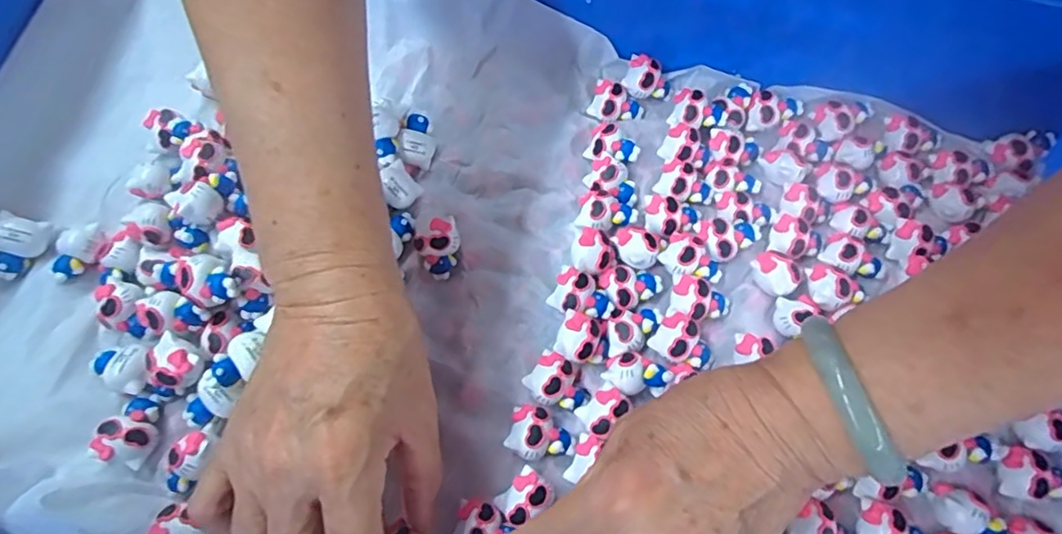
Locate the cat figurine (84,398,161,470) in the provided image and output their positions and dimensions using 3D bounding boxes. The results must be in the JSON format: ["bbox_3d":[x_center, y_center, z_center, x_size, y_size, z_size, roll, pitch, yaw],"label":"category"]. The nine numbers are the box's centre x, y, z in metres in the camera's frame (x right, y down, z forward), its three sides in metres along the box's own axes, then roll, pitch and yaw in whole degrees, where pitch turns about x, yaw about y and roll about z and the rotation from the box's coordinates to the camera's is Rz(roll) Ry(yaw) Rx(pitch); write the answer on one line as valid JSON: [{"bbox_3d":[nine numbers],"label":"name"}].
[{"bbox_3d":[-0.198,0.080,0.297,0.024,0.016,0.033,17,66,5],"label":"cat figurine"}]

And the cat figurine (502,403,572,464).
[{"bbox_3d":[0.004,0.085,0.308,0.033,0.017,0.024,21,66,7],"label":"cat figurine"}]

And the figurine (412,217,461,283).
[{"bbox_3d":[-0.051,-0.012,0.346,0.025,0.022,0.023,-39,73,-18],"label":"figurine"}]

